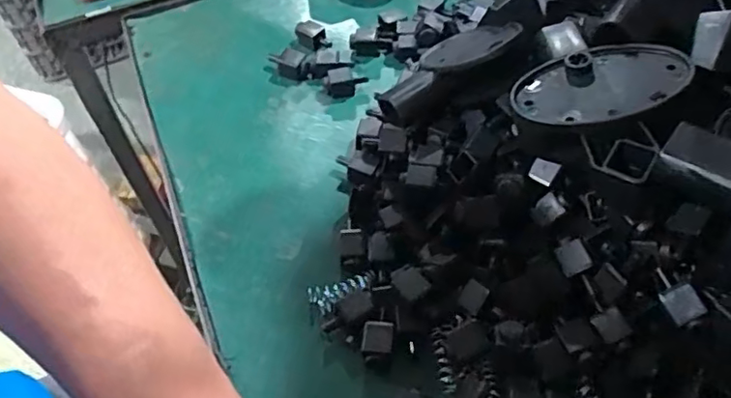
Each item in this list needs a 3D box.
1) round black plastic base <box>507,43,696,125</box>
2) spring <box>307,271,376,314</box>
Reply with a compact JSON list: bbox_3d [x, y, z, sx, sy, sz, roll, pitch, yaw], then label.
[{"bbox_3d":[0.136,-0.069,0.353,0.097,0.009,0.058,-8,45,16],"label":"round black plastic base"},{"bbox_3d":[-0.014,0.060,0.388,0.044,0.008,0.017,-15,53,-7],"label":"spring"}]

